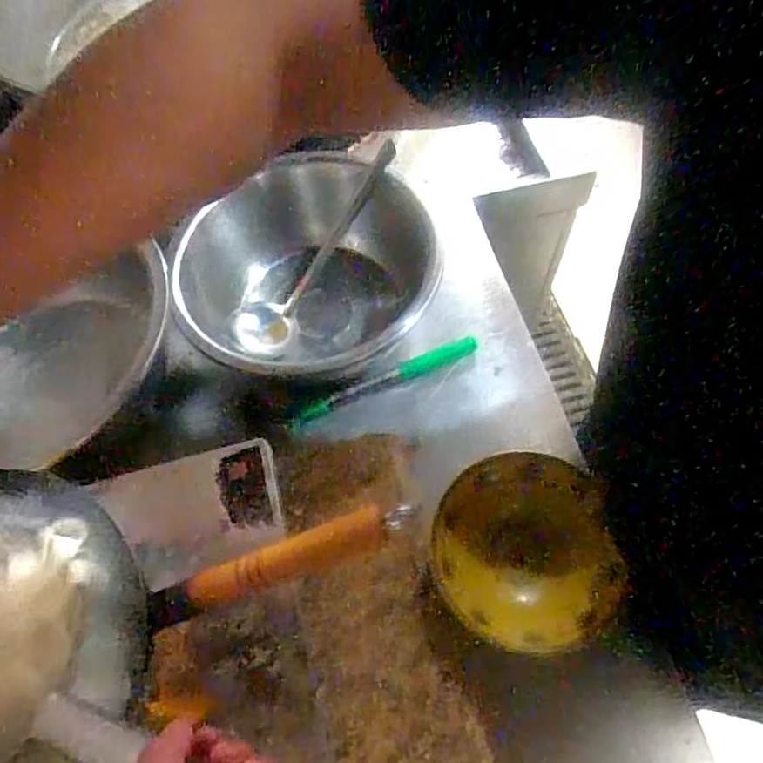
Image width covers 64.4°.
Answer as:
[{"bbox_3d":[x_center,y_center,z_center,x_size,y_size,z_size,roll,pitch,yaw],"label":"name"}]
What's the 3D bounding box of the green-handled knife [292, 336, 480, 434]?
[{"bbox_3d":[0.005,-0.003,0.773,0.263,0.018,0.022,-25,64,-10],"label":"green-handled knife"}]

